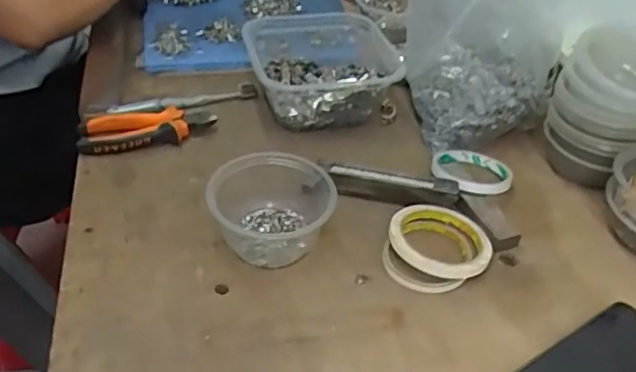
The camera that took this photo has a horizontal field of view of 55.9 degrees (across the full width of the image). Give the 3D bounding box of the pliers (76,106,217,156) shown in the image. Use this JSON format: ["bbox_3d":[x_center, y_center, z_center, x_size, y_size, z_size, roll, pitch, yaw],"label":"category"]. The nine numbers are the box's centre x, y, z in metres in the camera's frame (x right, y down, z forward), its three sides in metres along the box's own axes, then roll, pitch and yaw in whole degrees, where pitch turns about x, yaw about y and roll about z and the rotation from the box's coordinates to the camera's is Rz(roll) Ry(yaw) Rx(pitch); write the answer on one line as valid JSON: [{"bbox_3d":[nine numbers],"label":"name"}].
[{"bbox_3d":[-0.194,-0.068,0.681,0.147,0.023,0.054,-8,42,-14],"label":"pliers"}]

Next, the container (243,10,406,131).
[{"bbox_3d":[0.001,-0.148,0.753,0.163,0.073,0.188,-9,43,-16],"label":"container"}]

